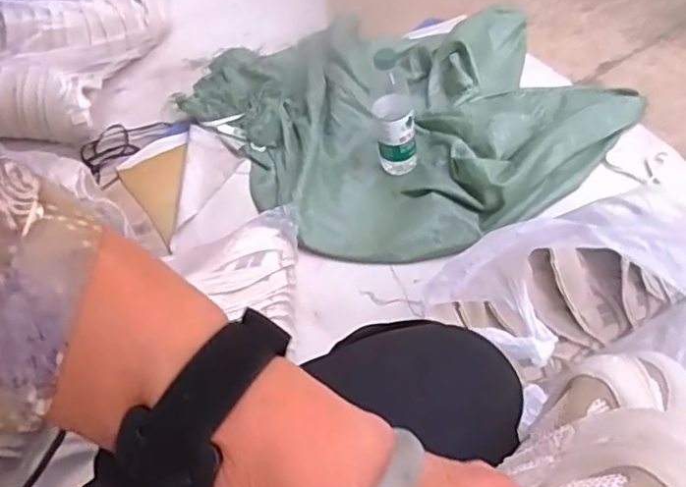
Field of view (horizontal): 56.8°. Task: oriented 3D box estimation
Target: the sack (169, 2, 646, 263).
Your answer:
[{"bbox_3d":[0.104,-0.253,1.102,0.618,0.095,0.620,-31,53,-10],"label":"sack"}]

